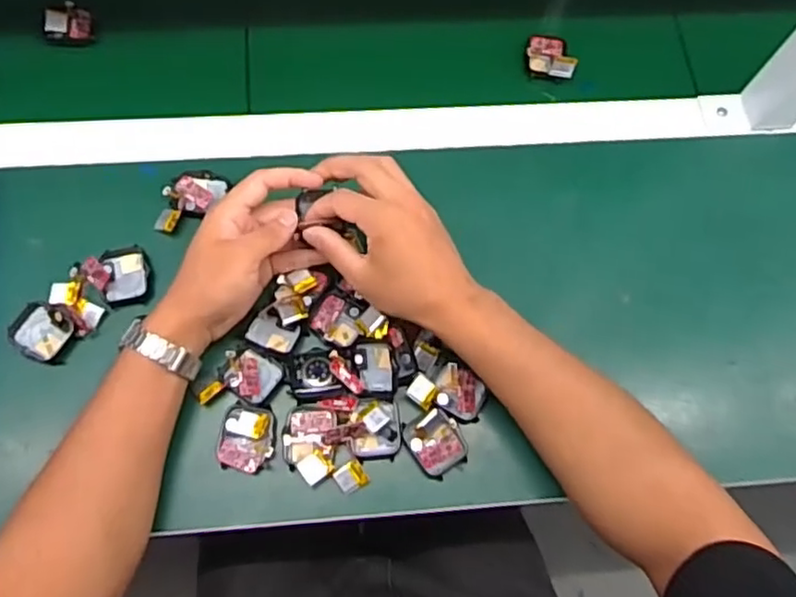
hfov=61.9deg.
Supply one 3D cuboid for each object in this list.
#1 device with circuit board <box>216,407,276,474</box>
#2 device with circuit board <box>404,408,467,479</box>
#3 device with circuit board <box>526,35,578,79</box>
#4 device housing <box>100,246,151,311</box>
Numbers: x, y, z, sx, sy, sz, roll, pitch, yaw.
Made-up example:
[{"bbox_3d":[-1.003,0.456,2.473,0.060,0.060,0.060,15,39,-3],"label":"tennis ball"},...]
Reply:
[{"bbox_3d":[-0.111,0.103,0.486,0.038,0.010,0.049,6,71,-1],"label":"device with circuit board"},{"bbox_3d":[0.029,0.107,0.491,0.037,0.019,0.045,-29,75,-11],"label":"device with circuit board"},{"bbox_3d":[0.141,-0.223,0.611,0.044,0.015,0.045,10,71,1],"label":"device with circuit board"},{"bbox_3d":[-0.212,-0.017,0.526,0.036,0.014,0.046,-11,72,-6],"label":"device housing"}]

